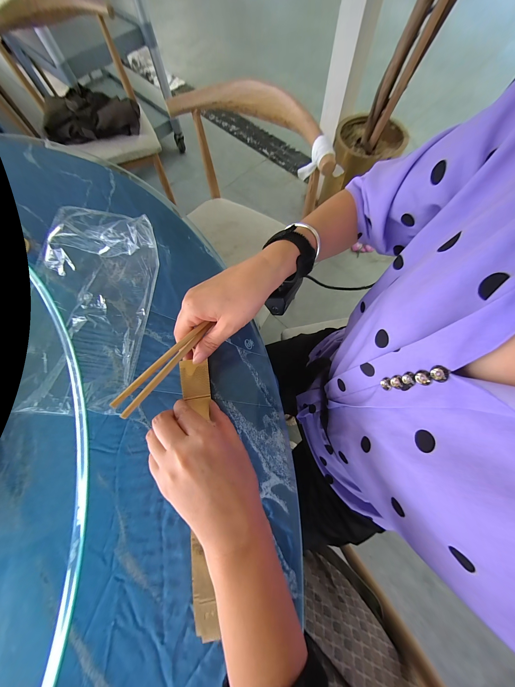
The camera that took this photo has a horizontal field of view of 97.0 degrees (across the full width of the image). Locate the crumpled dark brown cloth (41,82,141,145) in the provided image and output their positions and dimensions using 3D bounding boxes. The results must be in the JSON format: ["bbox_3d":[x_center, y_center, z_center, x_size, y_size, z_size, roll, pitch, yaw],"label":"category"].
[{"bbox_3d":[-0.690,-0.939,0.935,0.382,0.107,0.140,-20,71,-5],"label":"crumpled dark brown cloth"}]

